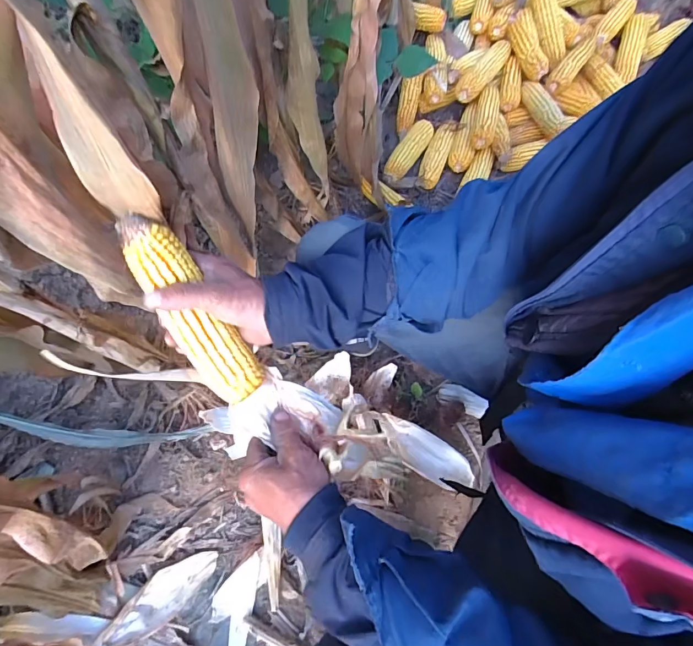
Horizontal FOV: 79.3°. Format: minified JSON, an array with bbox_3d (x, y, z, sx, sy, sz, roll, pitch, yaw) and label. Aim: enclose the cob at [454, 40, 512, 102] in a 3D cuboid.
[{"bbox_3d":[0.352,-0.639,1.069,0.064,0.053,0.208,40,75,13],"label":"cob"}]

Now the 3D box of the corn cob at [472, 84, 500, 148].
[{"bbox_3d":[0.343,-0.506,1.027,0.055,0.058,0.191,13,71,4],"label":"corn cob"}]

